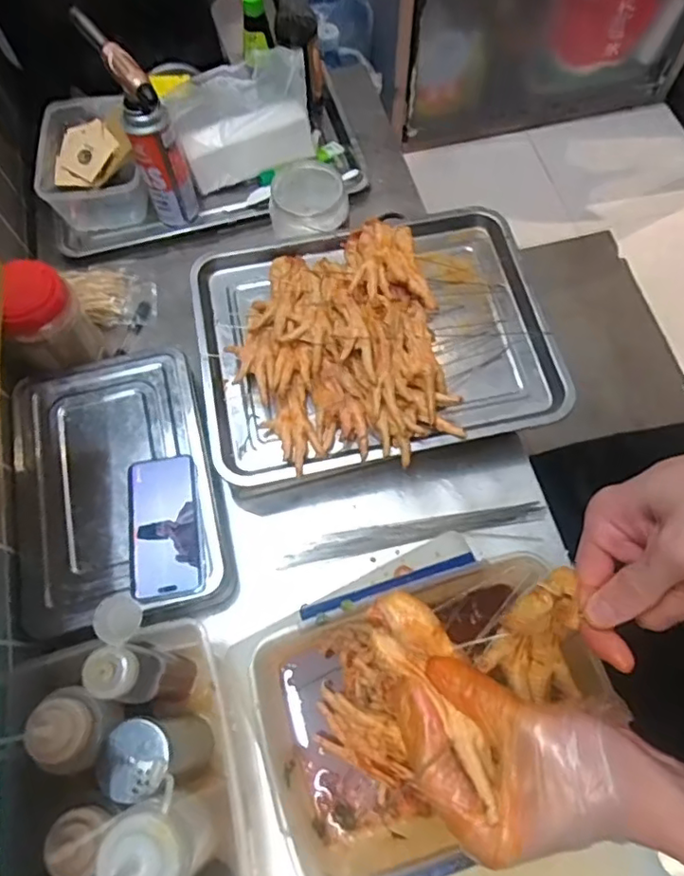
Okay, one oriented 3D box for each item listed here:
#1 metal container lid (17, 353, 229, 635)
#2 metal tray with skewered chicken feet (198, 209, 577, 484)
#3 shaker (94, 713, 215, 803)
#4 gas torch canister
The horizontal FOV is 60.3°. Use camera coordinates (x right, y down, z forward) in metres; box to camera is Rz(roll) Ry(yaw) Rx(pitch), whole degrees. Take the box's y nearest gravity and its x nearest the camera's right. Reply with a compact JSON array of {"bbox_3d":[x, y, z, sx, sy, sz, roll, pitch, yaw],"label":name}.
[{"bbox_3d":[-0.261,0.044,0.672,0.210,0.025,0.314,-13,69,-2],"label":"metal container lid"},{"bbox_3d":[0.033,-0.136,0.712,0.417,0.077,0.319,-12,69,-2],"label":"metal tray with skewered chicken feet"},{"bbox_3d":[-0.161,0.284,0.541,0.047,0.142,0.056,-14,67,-5],"label":"shaker"},{"bbox_3d":[-0.274,-0.435,0.822,0.061,0.225,0.159,-20,68,-7],"label":"gas torch canister"}]

